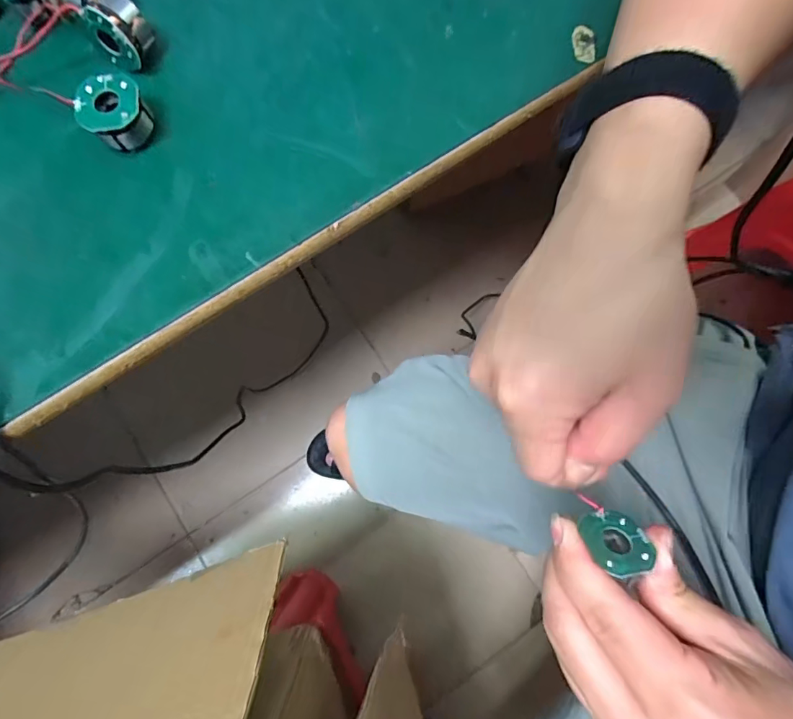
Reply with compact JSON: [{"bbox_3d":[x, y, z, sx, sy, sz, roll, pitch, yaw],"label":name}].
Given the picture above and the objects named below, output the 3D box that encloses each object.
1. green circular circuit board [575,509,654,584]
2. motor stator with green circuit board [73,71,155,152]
[{"bbox_3d":[0.096,0.082,0.212,0.028,0.009,0.029,-19,46,-26],"label":"green circular circuit board"},{"bbox_3d":[-0.140,-0.122,0.240,0.031,0.021,0.031,0,79,1],"label":"motor stator with green circuit board"}]

